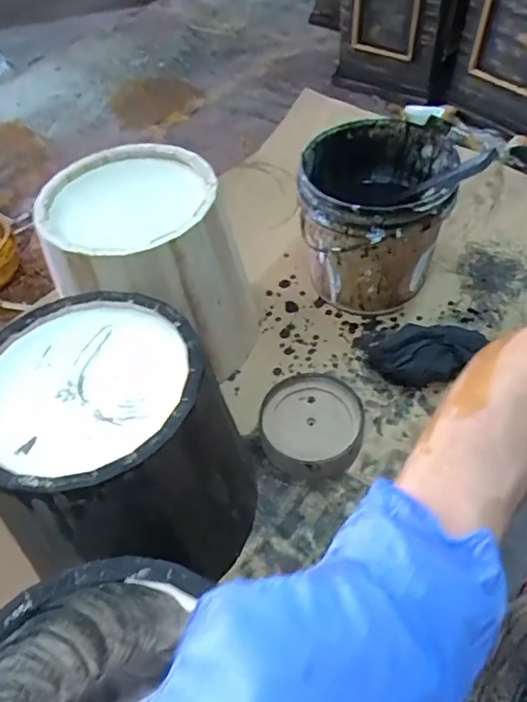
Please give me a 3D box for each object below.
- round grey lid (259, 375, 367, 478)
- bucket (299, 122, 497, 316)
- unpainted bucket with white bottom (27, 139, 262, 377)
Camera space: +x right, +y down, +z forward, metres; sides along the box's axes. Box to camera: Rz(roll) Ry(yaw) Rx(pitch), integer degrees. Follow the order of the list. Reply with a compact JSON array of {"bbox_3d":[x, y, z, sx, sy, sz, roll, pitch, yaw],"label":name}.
[{"bbox_3d":[0.051,0.077,0.569,0.105,0.030,0.105,-2,51,2],"label":"round grey lid"},{"bbox_3d":[0.130,-0.163,0.649,0.168,0.197,0.166,-2,51,2],"label":"bucket"},{"bbox_3d":[-0.119,-0.088,0.602,0.204,0.196,0.186,-2,51,2],"label":"unpainted bucket with white bottom"}]

